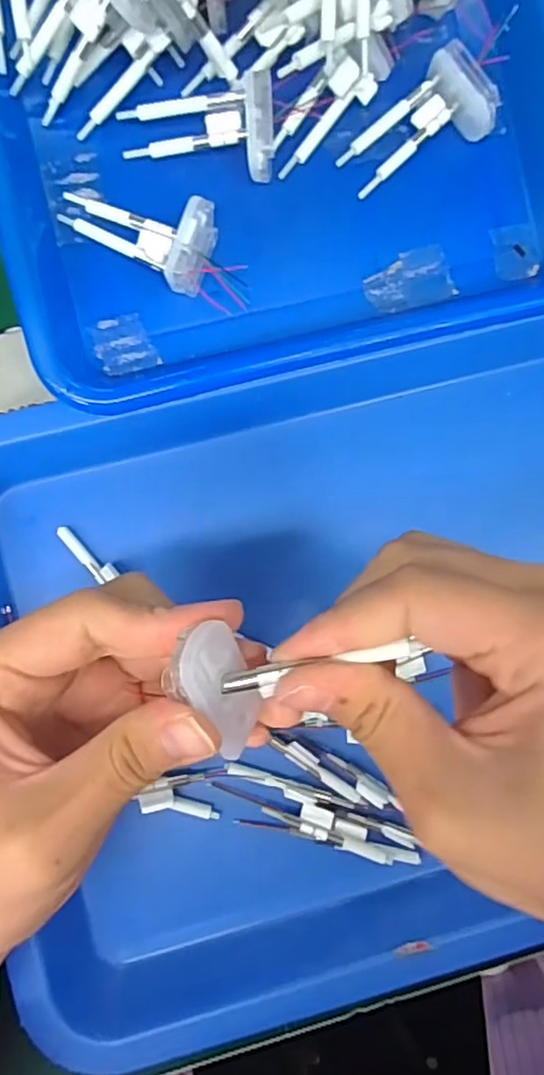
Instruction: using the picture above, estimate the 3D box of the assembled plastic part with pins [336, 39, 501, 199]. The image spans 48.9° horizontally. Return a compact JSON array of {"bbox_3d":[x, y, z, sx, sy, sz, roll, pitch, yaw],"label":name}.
[{"bbox_3d":[0.062,-0.181,0.261,0.065,0.022,0.034,-27,88,-5],"label":"assembled plastic part with pins"}]

